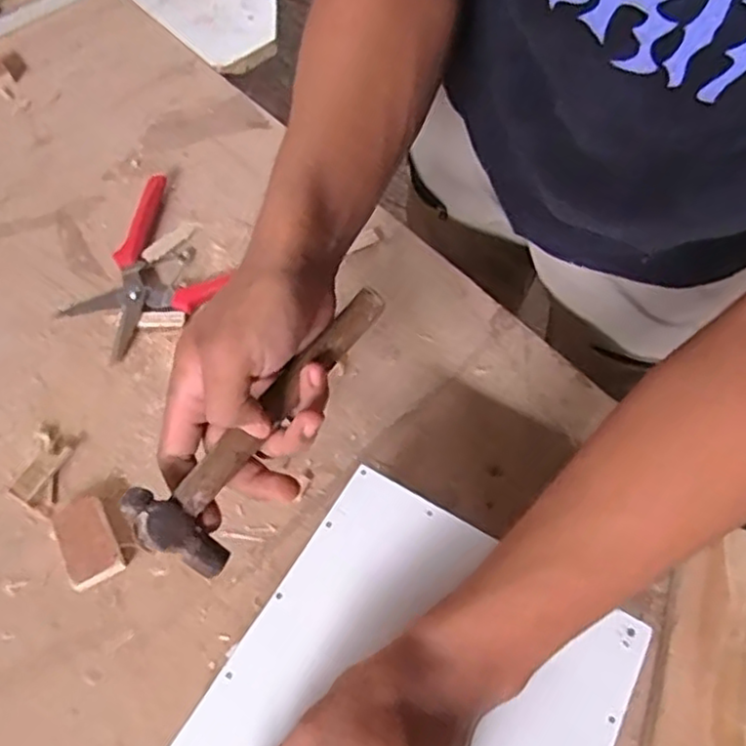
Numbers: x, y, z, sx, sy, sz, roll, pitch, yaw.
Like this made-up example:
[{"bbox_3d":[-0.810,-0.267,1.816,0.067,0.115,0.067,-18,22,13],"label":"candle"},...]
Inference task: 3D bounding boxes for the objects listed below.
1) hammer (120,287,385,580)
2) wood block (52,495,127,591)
[{"bbox_3d":[-0.055,0.023,0.369,0.053,0.027,0.184,34,73,14],"label":"hammer"},{"bbox_3d":[-0.188,0.111,0.436,0.036,0.011,0.055,-27,67,-15],"label":"wood block"}]

